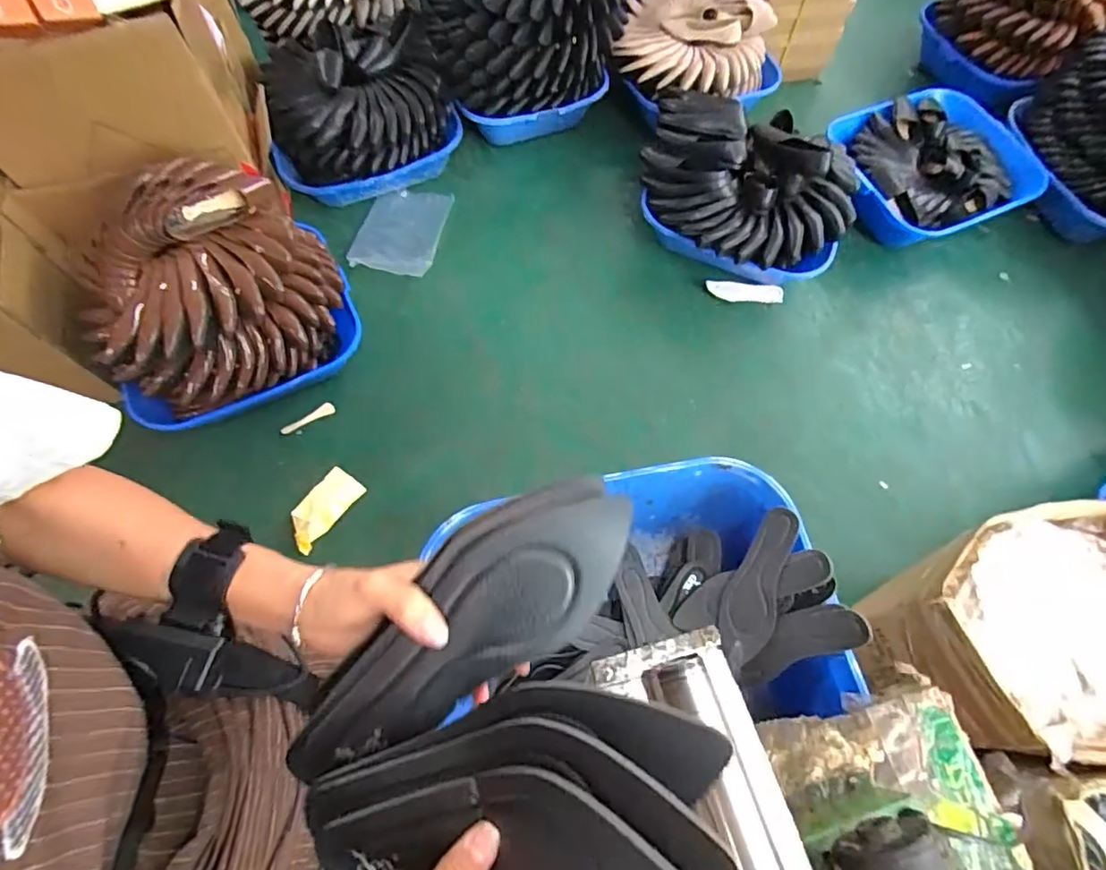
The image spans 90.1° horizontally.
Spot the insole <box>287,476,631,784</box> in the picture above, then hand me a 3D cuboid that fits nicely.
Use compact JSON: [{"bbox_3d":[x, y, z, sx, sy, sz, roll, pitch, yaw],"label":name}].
[{"bbox_3d":[-0.050,0.124,0.335,0.090,0.024,0.241,40,90,-9],"label":"insole"}]

